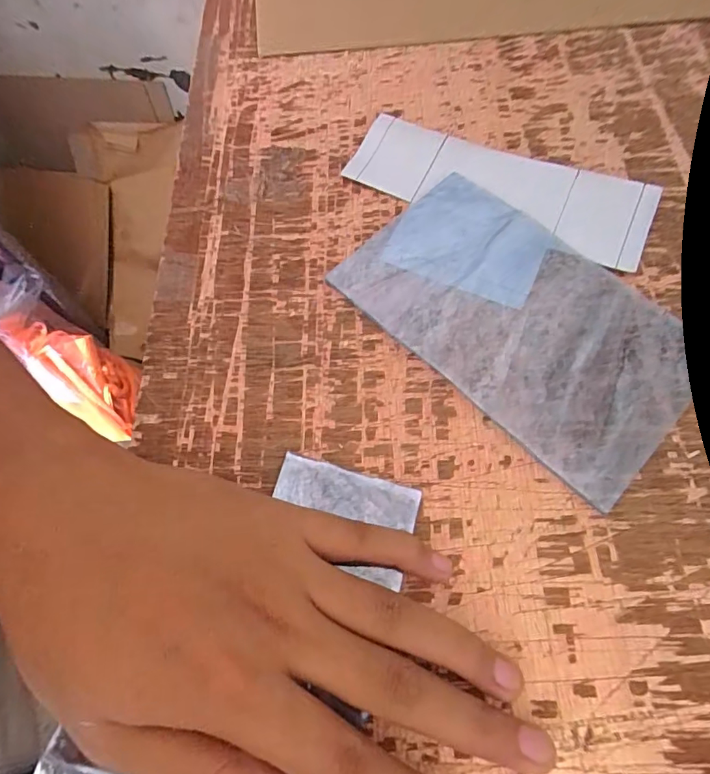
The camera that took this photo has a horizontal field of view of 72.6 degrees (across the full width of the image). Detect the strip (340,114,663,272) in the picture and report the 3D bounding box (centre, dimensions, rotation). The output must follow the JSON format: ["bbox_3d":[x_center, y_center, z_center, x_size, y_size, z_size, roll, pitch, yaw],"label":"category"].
[{"bbox_3d":[0.082,-0.117,0.278,0.169,0.009,0.060,23,67,11],"label":"strip"}]

